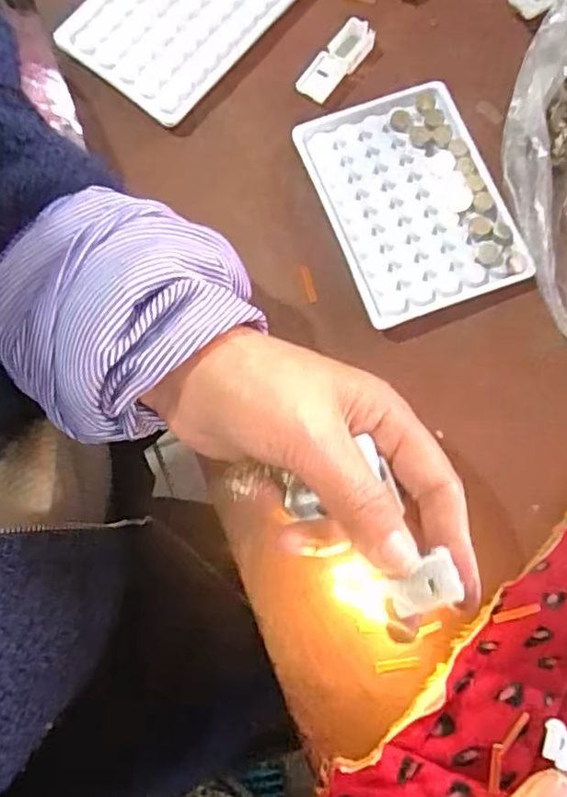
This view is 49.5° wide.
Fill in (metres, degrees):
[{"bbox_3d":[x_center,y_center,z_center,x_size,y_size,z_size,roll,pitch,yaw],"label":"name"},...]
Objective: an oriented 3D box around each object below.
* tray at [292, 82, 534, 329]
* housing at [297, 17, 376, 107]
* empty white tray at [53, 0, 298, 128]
[{"bbox_3d":[0.070,-0.111,0.347,0.092,0.010,0.130,-20,78,-3],"label":"tray"},{"bbox_3d":[0.032,-0.202,0.366,0.020,0.009,0.057,34,80,8],"label":"housing"},{"bbox_3d":[-0.061,-0.237,0.374,0.100,0.008,0.130,38,81,9],"label":"empty white tray"}]

